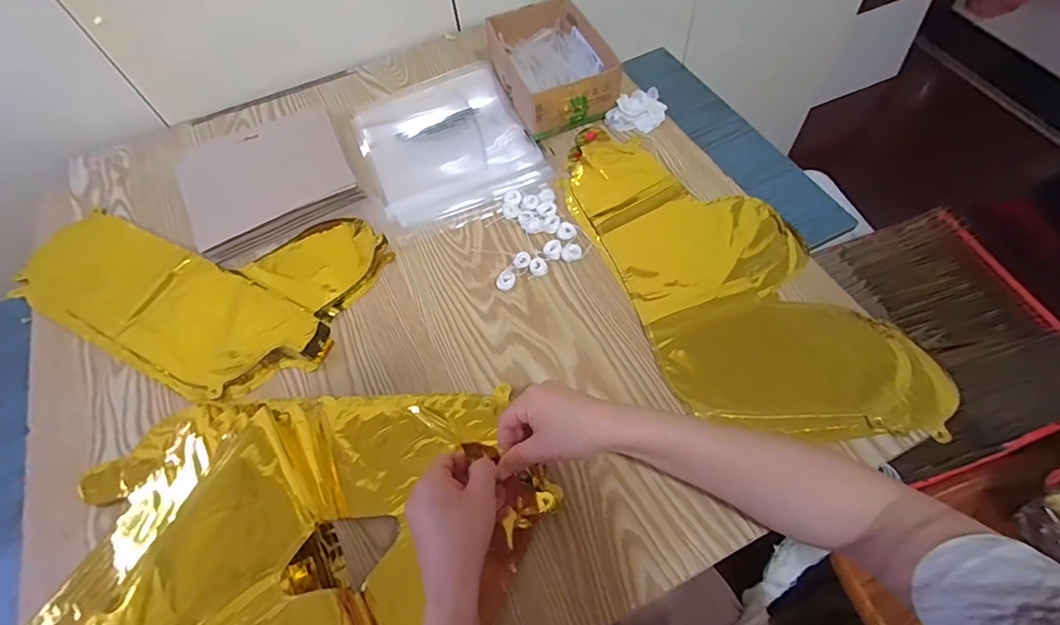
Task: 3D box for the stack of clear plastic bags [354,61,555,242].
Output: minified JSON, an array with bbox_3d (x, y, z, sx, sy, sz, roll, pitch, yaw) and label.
[{"bbox_3d":[-0.113,-0.232,0.666,0.210,0.013,0.287,-21,61,-7],"label":"stack of clear plastic bags"}]

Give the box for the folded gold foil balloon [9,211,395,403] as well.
[{"bbox_3d":[-0.377,-0.048,0.561,0.377,0.019,0.235,20,64,15],"label":"folded gold foil balloon"}]

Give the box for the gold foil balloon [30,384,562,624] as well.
[{"bbox_3d":[-0.212,0.219,0.388,0.377,0.057,0.386,13,62,11],"label":"gold foil balloon"}]

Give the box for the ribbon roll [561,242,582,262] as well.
[{"bbox_3d":[0.046,-0.065,0.540,0.020,0.008,0.022,-2,61,3],"label":"ribbon roll"}]

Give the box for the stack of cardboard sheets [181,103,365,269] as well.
[{"bbox_3d":[-0.326,-0.170,0.611,0.189,0.034,0.160,-25,62,-10],"label":"stack of cardboard sheets"}]

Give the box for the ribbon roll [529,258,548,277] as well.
[{"bbox_3d":[0.009,-0.050,0.535,0.019,0.007,0.019,-2,61,3],"label":"ribbon roll"}]

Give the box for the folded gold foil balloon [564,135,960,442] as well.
[{"bbox_3d":[0.195,-0.043,0.515,0.211,0.009,0.426,-27,62,-11],"label":"folded gold foil balloon"}]

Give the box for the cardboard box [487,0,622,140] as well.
[{"bbox_3d":[0.026,-0.331,0.655,0.134,0.067,0.211,-18,61,-6],"label":"cardboard box"}]

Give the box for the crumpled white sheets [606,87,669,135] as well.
[{"bbox_3d":[0.136,-0.258,0.622,0.072,0.029,0.045,-19,61,-6],"label":"crumpled white sheets"}]

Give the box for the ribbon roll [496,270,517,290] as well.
[{"bbox_3d":[-0.026,-0.034,0.528,0.020,0.012,0.018,-9,60,-1],"label":"ribbon roll"}]

